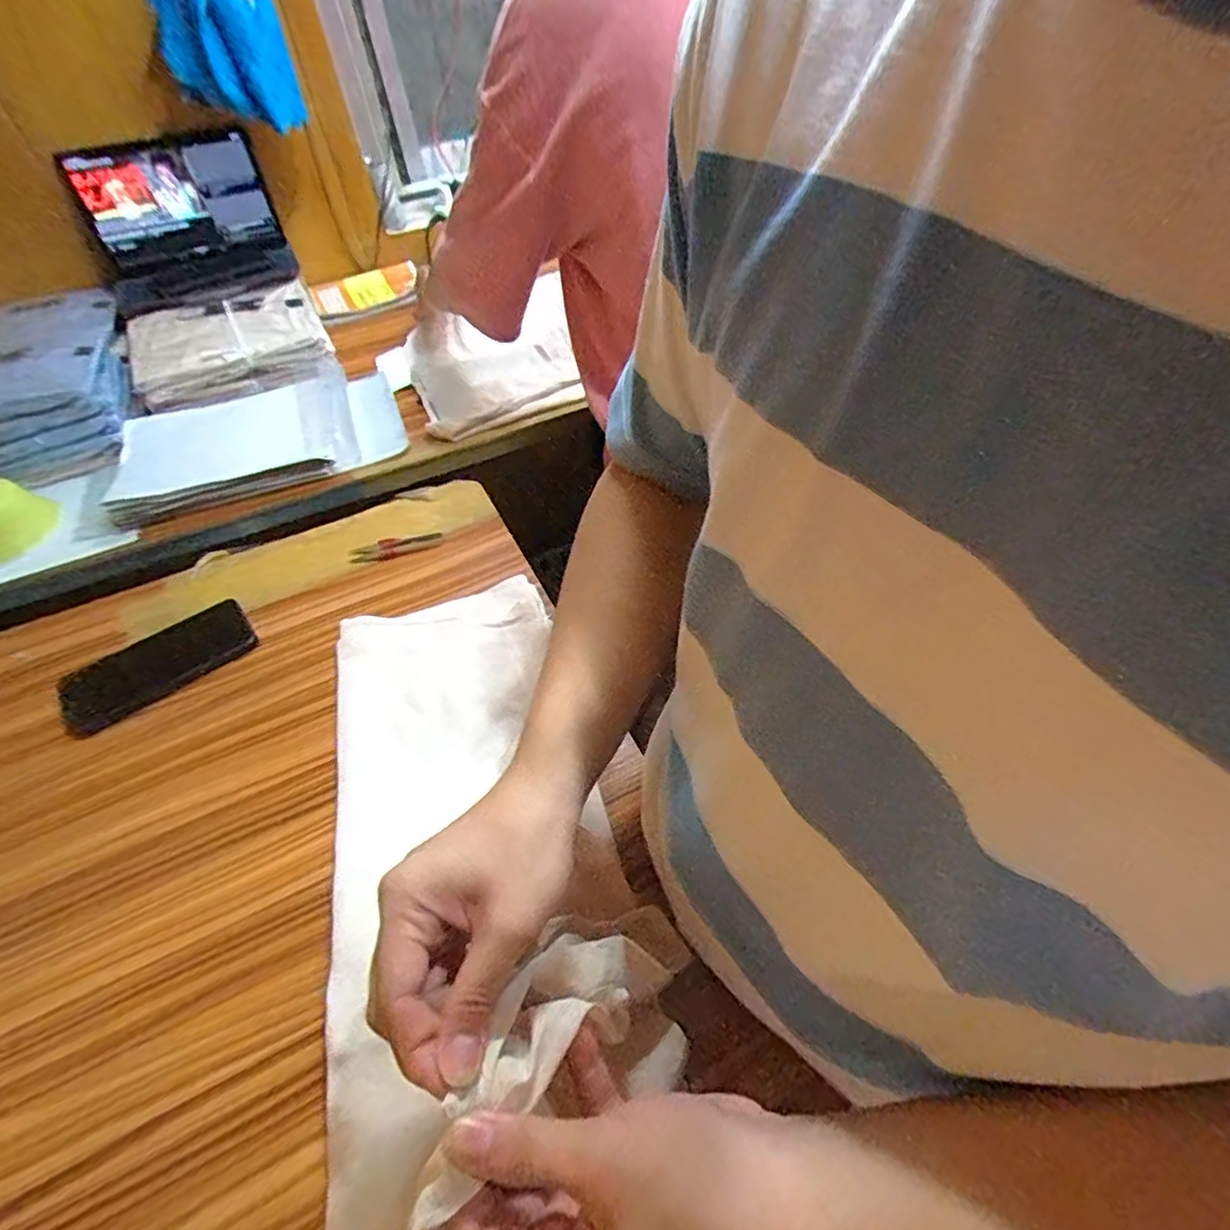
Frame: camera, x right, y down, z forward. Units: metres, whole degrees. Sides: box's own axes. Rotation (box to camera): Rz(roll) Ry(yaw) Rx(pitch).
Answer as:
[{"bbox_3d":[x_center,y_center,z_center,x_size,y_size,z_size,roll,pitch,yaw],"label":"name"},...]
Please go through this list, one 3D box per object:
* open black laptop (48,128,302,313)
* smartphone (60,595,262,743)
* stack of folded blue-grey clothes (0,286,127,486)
[{"bbox_3d":[-0.687,-0.627,1.001,0.280,0.188,0.215,-26,51,-16],"label":"open black laptop"},{"bbox_3d":[-0.443,0.047,0.607,0.169,0.013,0.084,-36,56,-24],"label":"smartphone"},{"bbox_3d":[-0.815,-0.303,0.859,0.254,0.143,0.340,-24,51,-15],"label":"stack of folded blue-grey clothes"}]

